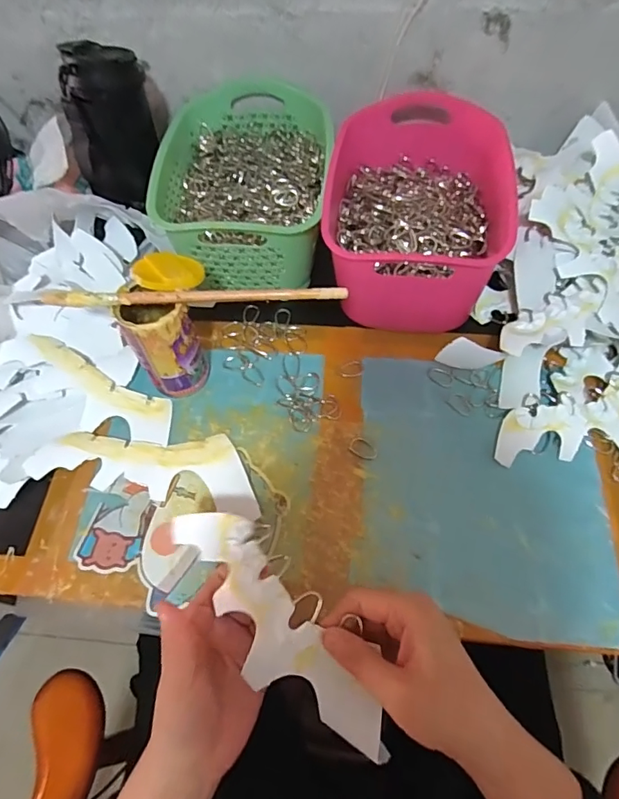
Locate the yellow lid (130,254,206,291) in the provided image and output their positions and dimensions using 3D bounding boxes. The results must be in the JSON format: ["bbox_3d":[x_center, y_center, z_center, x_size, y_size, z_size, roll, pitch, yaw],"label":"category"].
[{"bbox_3d":[-0.132,-0.124,0.466,0.059,0.013,0.062,5,48,-5],"label":"yellow lid"}]

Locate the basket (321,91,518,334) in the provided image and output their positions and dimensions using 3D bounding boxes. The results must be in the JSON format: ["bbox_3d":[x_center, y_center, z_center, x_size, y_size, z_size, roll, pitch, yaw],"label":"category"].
[{"bbox_3d":[0.122,-0.228,0.584,0.188,0.117,0.268,6,63,5],"label":"basket"}]

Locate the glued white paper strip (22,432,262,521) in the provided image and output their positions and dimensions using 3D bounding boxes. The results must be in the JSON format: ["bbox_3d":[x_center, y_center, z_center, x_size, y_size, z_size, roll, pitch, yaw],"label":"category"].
[{"bbox_3d":[-0.157,0.064,0.490,0.226,0.016,0.074,10,60,5],"label":"glued white paper strip"}]

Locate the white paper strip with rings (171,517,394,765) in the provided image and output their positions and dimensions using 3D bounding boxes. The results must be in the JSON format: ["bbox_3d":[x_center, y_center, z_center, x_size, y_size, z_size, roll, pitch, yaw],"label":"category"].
[{"bbox_3d":[-0.024,0.147,0.329,0.055,0.026,0.199,-38,65,-16],"label":"white paper strip with rings"}]

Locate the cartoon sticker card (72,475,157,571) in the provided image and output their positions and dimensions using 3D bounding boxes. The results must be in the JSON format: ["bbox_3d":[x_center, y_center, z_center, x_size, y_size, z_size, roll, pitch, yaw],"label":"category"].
[{"bbox_3d":[-0.181,0.121,0.467,0.058,0.004,0.087,12,60,10],"label":"cartoon sticker card"}]

